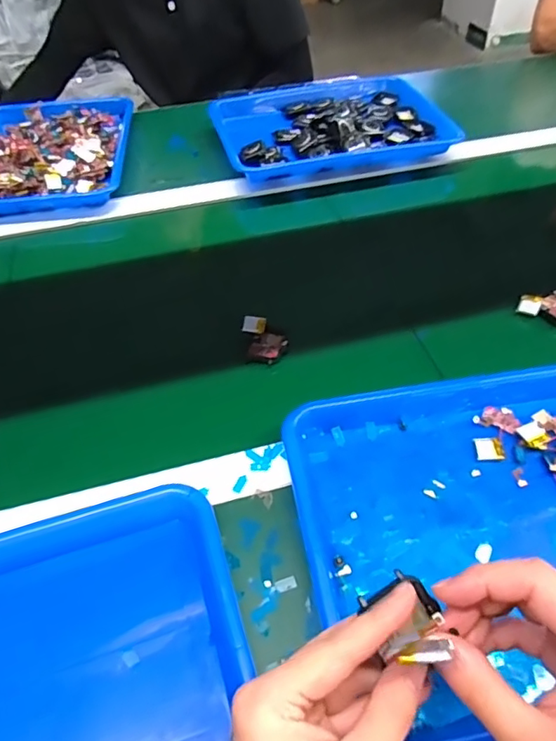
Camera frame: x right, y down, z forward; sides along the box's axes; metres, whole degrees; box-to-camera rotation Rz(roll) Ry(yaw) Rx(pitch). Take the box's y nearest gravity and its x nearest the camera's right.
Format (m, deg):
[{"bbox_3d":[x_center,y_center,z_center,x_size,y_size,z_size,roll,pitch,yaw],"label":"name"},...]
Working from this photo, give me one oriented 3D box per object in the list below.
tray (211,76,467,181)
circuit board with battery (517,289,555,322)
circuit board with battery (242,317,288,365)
[{"bbox_3d":[0.068,-0.381,0.788,0.325,0.039,0.270,-11,51,-8],"label":"tray"},{"bbox_3d":[0.289,-0.071,0.550,0.060,0.013,0.042,20,54,16],"label":"circuit board with battery"},{"bbox_3d":[-0.014,-0.032,0.523,0.046,0.015,0.048,7,51,7],"label":"circuit board with battery"}]

